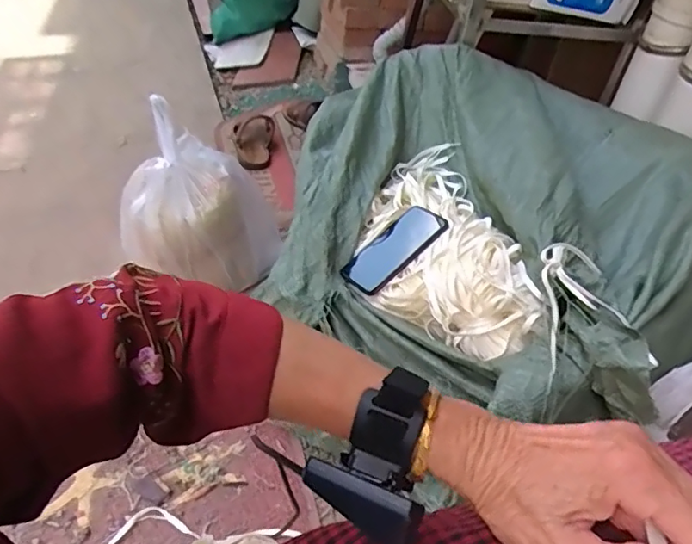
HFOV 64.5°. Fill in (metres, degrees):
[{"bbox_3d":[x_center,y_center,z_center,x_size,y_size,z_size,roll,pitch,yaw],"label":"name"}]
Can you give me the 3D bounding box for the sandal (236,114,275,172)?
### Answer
[{"bbox_3d":[-0.229,-0.329,1.394,0.107,0.072,0.162,-4,45,-8],"label":"sandal"}]

